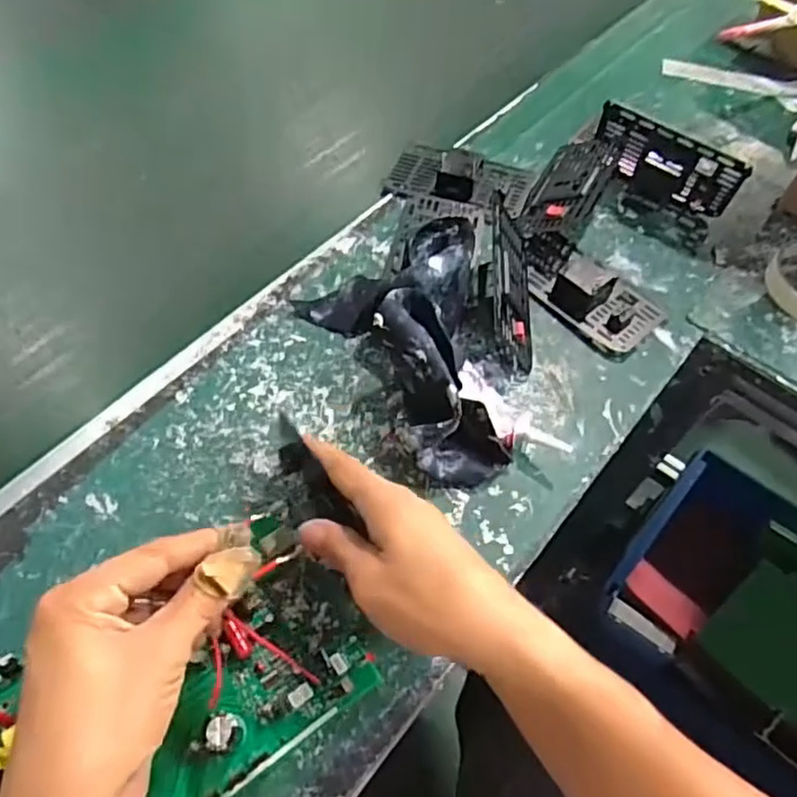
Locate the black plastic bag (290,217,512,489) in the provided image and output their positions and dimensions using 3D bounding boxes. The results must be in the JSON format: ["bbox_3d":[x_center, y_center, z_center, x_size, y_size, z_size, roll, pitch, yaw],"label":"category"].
[{"bbox_3d":[0.030,-0.046,0.446,0.136,0.073,0.197,-27,64,-18],"label":"black plastic bag"}]

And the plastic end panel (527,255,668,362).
[{"bbox_3d":[0.161,-0.086,0.504,0.069,0.030,0.101,-38,68,-22],"label":"plastic end panel"}]

